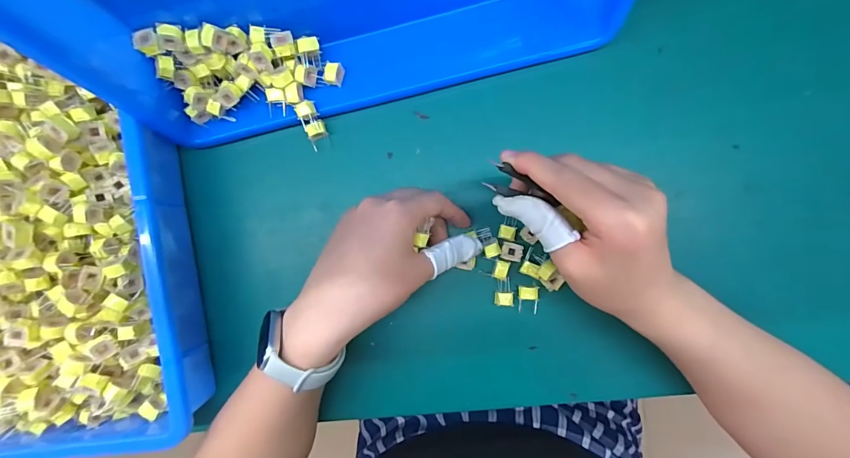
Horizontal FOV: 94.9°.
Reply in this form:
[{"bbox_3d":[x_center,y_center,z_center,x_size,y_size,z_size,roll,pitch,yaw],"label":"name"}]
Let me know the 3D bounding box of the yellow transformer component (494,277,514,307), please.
[{"bbox_3d":[0.065,0.051,0.319,0.014,0.015,0.020,6,93,4],"label":"yellow transformer component"}]

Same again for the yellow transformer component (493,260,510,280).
[{"bbox_3d":[0.062,0.033,0.316,0.011,0.007,0.014,17,93,4],"label":"yellow transformer component"}]

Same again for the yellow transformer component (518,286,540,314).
[{"bbox_3d":[0.085,0.058,0.319,0.016,0.004,0.022,-1,92,4],"label":"yellow transformer component"}]

